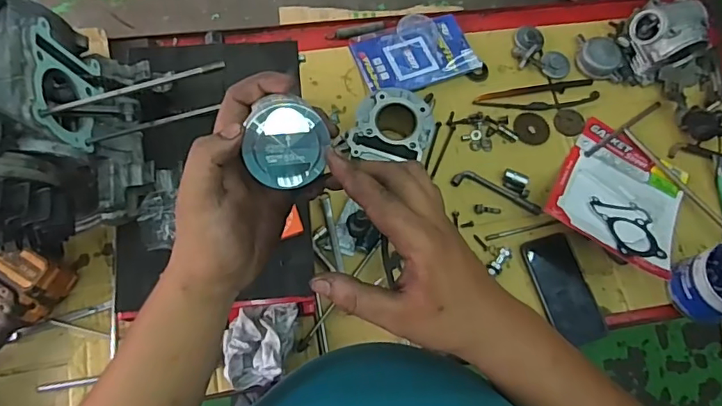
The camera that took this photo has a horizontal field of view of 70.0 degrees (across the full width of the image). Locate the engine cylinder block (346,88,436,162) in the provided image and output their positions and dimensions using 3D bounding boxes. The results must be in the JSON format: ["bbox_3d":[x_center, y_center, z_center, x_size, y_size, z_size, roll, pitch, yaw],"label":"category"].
[{"bbox_3d":[0.045,-0.102,0.800,0.116,0.090,0.129,21,71,2],"label":"engine cylinder block"}]

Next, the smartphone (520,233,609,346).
[{"bbox_3d":[0.310,0.129,0.784,0.079,0.015,0.163,-14,74,-10],"label":"smartphone"}]

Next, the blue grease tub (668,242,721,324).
[{"bbox_3d":[0.526,0.117,0.758,0.104,0.077,0.098,-15,74,-10],"label":"blue grease tub"}]

